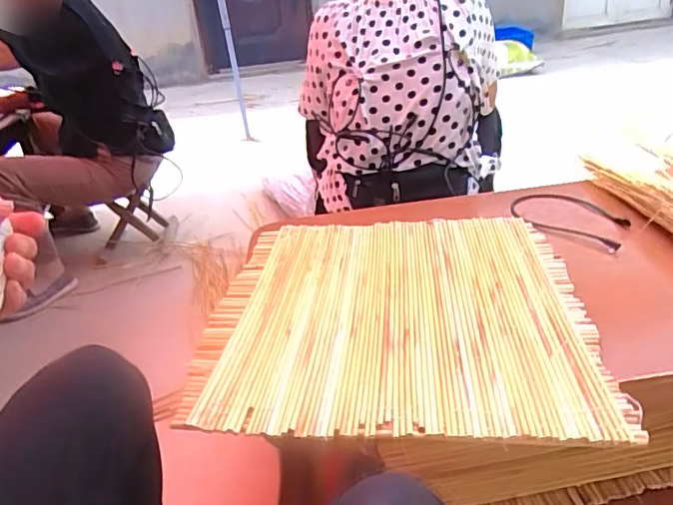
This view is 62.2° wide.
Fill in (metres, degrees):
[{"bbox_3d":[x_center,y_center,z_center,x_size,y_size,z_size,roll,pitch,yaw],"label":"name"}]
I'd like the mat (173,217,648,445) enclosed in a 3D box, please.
[{"bbox_3d":[0.077,0.063,0.762,0.476,0.022,0.506,-2,26,6],"label":"mat"}]

